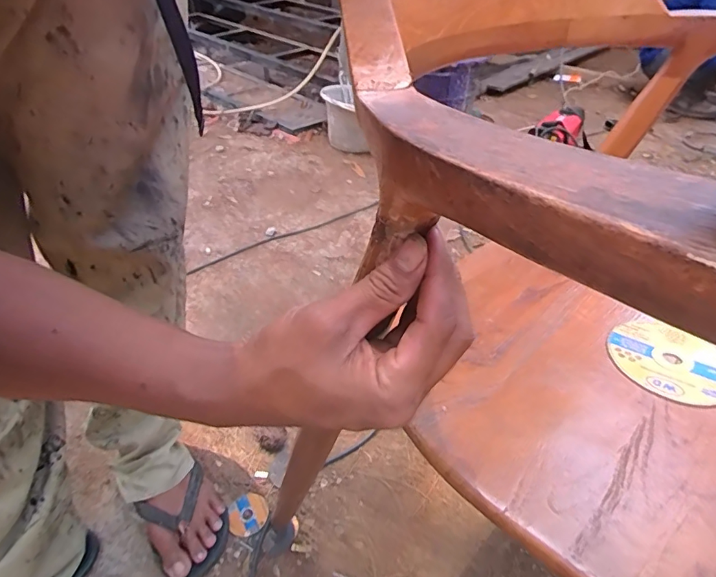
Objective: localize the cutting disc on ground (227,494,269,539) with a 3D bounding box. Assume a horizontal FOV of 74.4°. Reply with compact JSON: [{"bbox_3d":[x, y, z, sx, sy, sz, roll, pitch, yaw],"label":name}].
[{"bbox_3d":[-0.170,0.348,0.727,0.061,0.005,0.064,1,35,-1],"label":"cutting disc on ground"}]

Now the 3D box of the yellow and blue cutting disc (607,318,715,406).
[{"bbox_3d":[0.273,0.063,0.414,0.094,0.004,0.099,-1,37,1],"label":"yellow and blue cutting disc"}]

